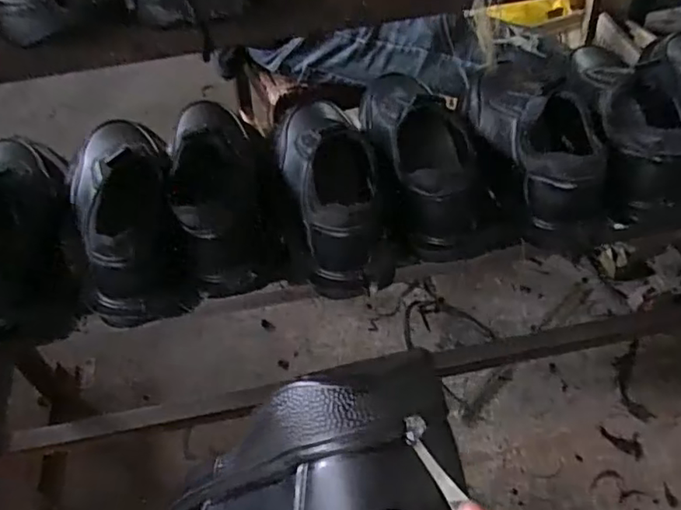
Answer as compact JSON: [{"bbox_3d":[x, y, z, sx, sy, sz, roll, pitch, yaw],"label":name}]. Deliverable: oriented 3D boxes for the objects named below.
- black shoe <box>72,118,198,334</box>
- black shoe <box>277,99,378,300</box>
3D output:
[{"bbox_3d":[-0.221,-0.067,0.580,0.104,0.084,0.292,-22,49,-13],"label":"black shoe"},{"bbox_3d":[-0.015,-0.094,0.584,0.091,0.087,0.299,-11,47,-4],"label":"black shoe"}]

